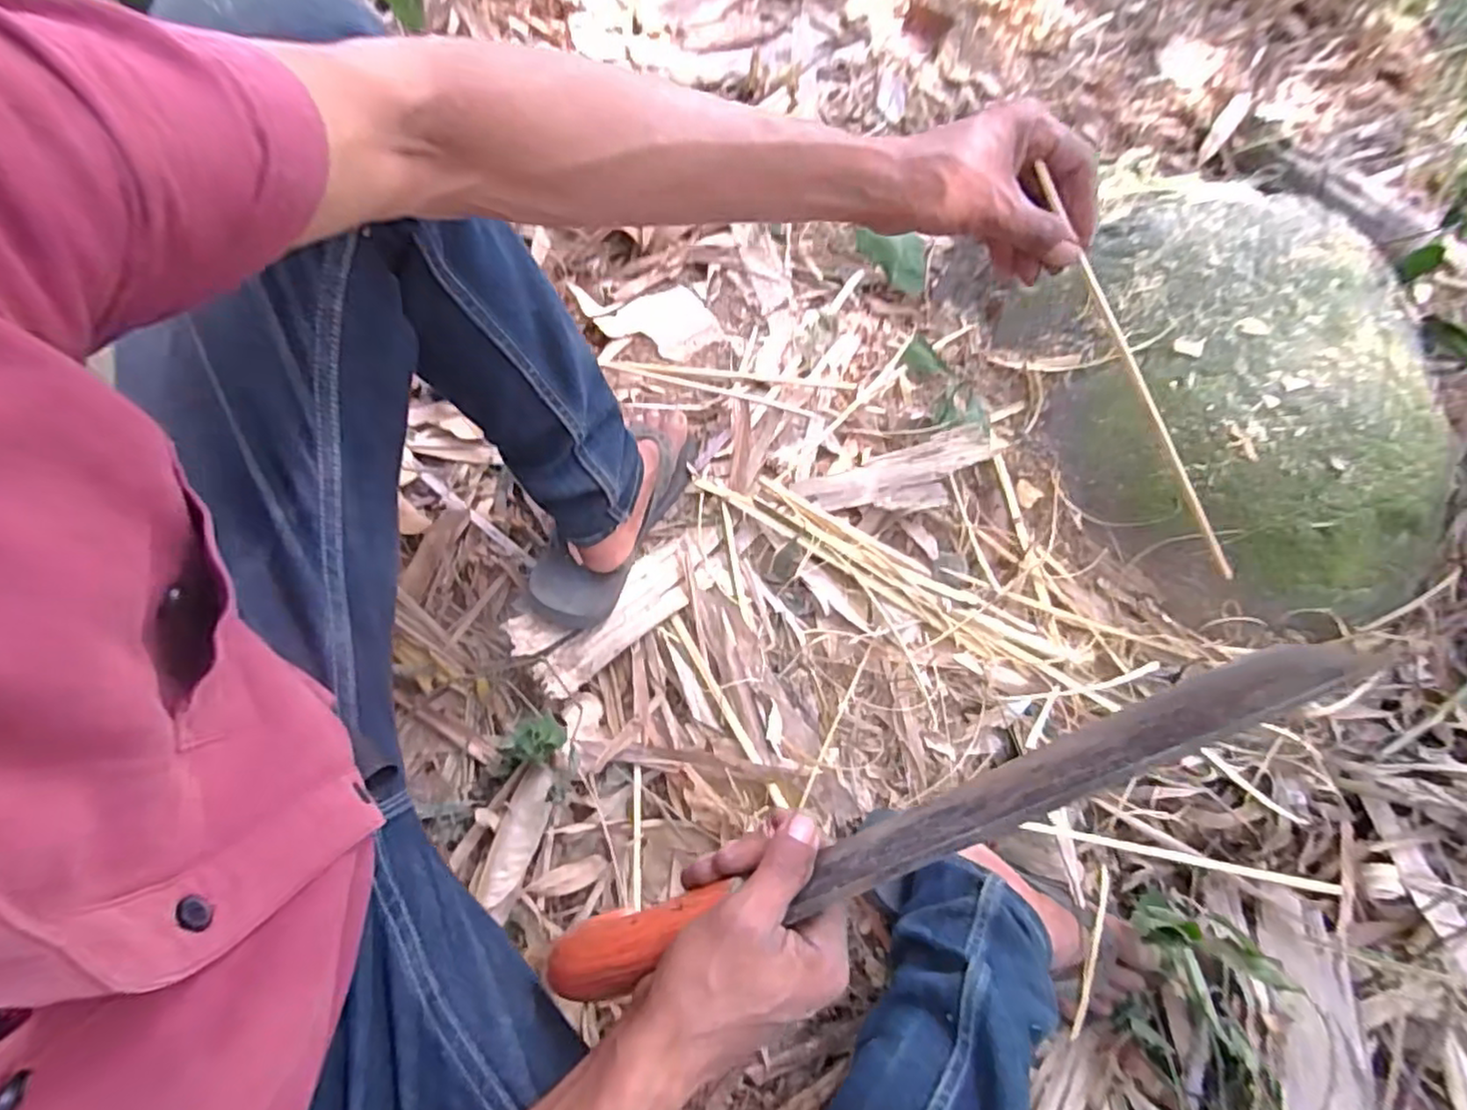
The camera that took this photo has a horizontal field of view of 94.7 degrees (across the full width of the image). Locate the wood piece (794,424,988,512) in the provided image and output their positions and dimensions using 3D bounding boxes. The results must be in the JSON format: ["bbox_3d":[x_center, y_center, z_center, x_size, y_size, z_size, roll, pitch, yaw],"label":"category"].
[{"bbox_3d":[0.163,-0.074,0.681,0.191,0.019,0.064,-16,77,12],"label":"wood piece"}]

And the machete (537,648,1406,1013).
[{"bbox_3d":[0.063,0.126,0.292,0.372,0.043,0.027,-30,78,17],"label":"machete"}]

